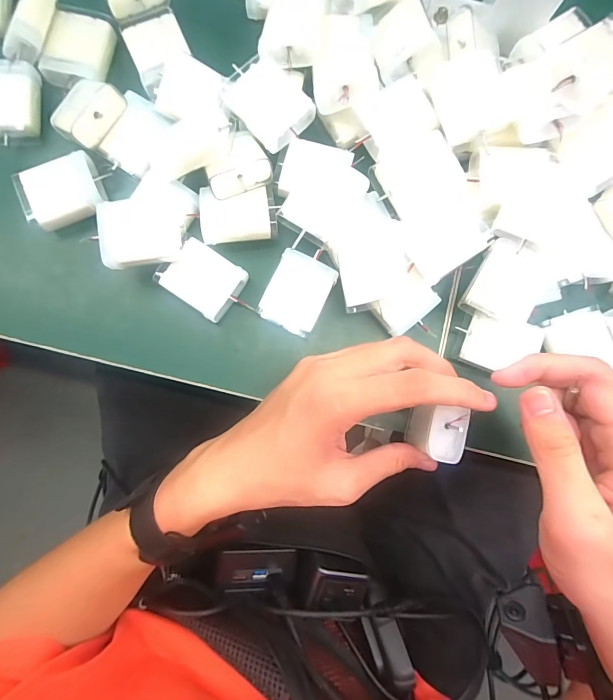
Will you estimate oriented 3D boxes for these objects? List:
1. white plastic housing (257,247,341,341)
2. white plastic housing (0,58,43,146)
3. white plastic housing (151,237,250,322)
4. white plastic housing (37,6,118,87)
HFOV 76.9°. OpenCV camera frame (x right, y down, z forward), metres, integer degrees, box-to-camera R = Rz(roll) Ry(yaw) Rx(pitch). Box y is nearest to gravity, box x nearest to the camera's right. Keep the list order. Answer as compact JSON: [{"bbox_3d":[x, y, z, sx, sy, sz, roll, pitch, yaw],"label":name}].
[{"bbox_3d":[-0.006,-0.040,0.273,0.040,0.016,0.051,25,85,-1],"label":"white plastic housing"},{"bbox_3d":[-0.211,-0.176,0.272,0.039,0.017,0.054,0,86,-3],"label":"white plastic housing"},{"bbox_3d":[-0.072,-0.049,0.271,0.051,0.017,0.041,35,85,0],"label":"white plastic housing"},{"bbox_3d":[-0.162,-0.214,0.275,0.044,0.012,0.051,14,86,-2],"label":"white plastic housing"}]

